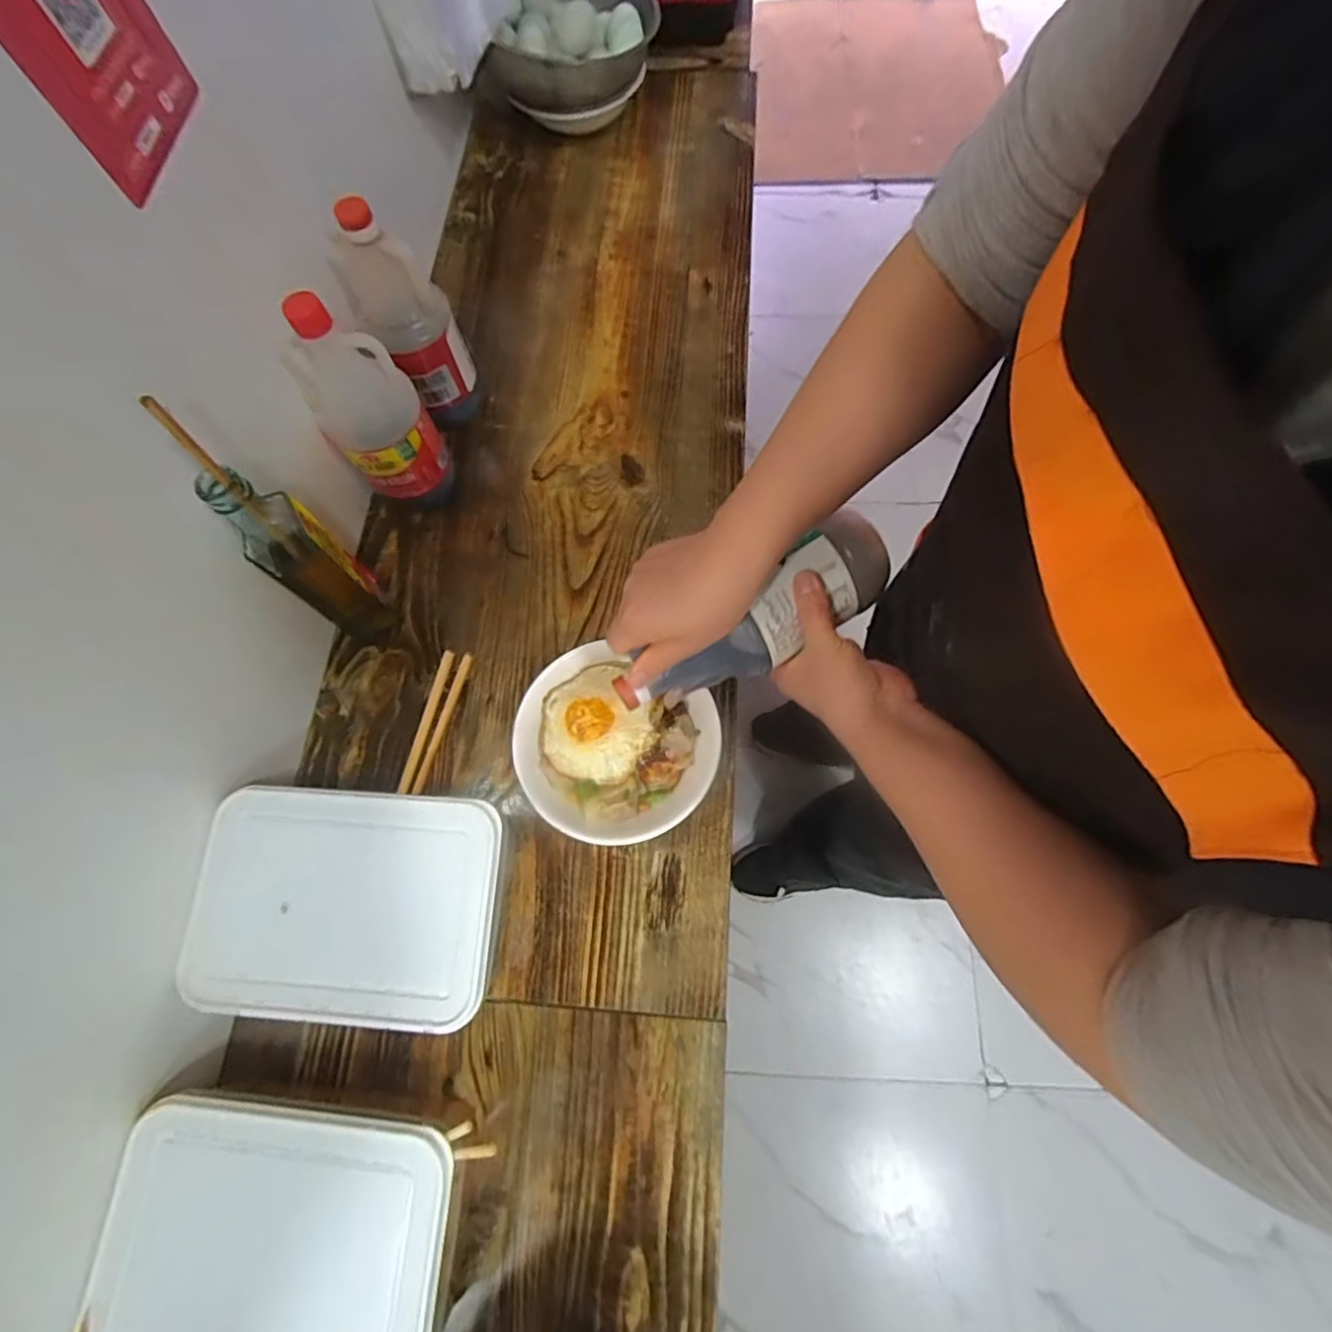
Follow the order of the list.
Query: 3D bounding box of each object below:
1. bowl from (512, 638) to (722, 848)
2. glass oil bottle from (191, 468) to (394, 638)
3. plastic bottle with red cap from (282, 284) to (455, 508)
[{"bbox_3d":[-0.044,0.069,0.494,0.157,0.067,0.143,-1,72,2],"label":"bowl"},{"bbox_3d":[-0.280,-0.082,0.484,0.046,0.204,0.050,-23,71,-6],"label":"glass oil bottle"},{"bbox_3d":[-0.255,-0.218,0.531,0.081,0.206,0.069,-32,73,-8],"label":"plastic bottle with red cap"}]

